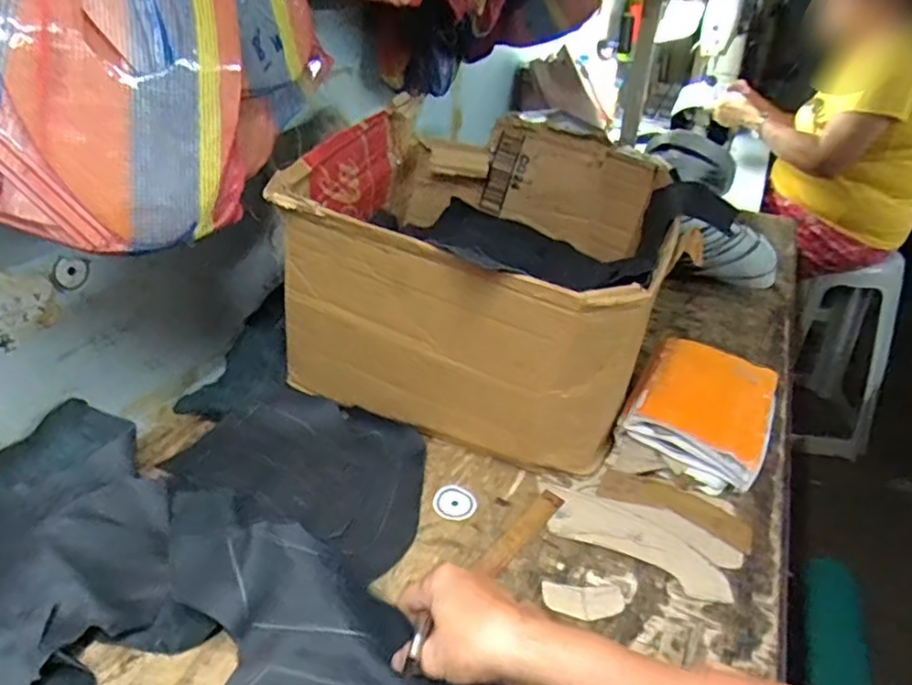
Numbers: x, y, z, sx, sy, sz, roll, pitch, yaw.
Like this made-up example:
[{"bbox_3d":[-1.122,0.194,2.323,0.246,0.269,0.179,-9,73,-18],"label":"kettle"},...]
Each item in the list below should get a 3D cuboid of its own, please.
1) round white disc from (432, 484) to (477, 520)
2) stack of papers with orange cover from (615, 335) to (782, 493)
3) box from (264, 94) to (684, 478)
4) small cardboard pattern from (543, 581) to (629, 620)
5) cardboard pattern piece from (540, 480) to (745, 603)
[{"bbox_3d":[-0.001,0.150,0.607,0.039,0.005,0.040,1,30,0],"label":"round white disc"},{"bbox_3d":[0.275,0.069,0.710,0.144,0.061,0.200,18,34,27],"label":"stack of papers with orange cover"},{"bbox_3d":[0.046,-0.085,0.762,0.356,0.256,0.457,11,32,13],"label":"box"},{"bbox_3d":[0.105,0.210,0.521,0.066,0.004,0.030,2,30,1],"label":"small cardboard pattern"},{"bbox_3d":[0.164,0.174,0.587,0.177,0.008,0.078,20,38,22],"label":"cardboard pattern piece"}]

